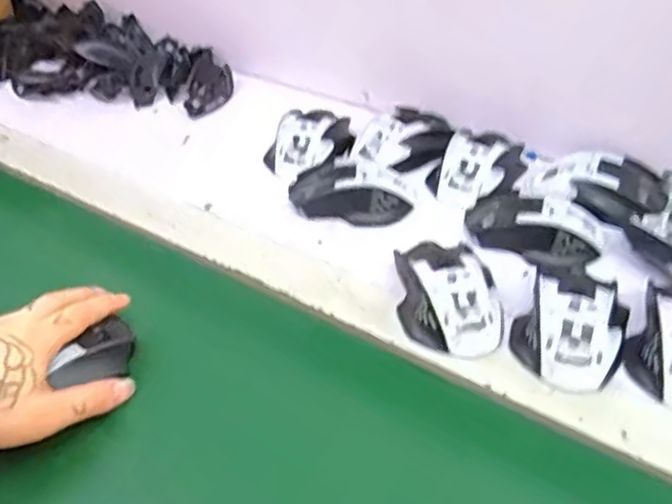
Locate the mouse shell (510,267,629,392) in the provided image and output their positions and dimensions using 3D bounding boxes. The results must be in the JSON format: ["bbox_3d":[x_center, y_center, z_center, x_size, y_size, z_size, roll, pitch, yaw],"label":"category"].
[{"bbox_3d":[0.163,0.051,0.484,0.072,0.035,0.092,13,43,20],"label":"mouse shell"}]

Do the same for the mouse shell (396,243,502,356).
[{"bbox_3d":[0.083,0.027,0.521,0.069,0.035,0.108,-5,40,0],"label":"mouse shell"}]

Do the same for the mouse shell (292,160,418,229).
[{"bbox_3d":[0.015,-0.057,0.630,0.111,0.035,0.053,4,41,10],"label":"mouse shell"}]

